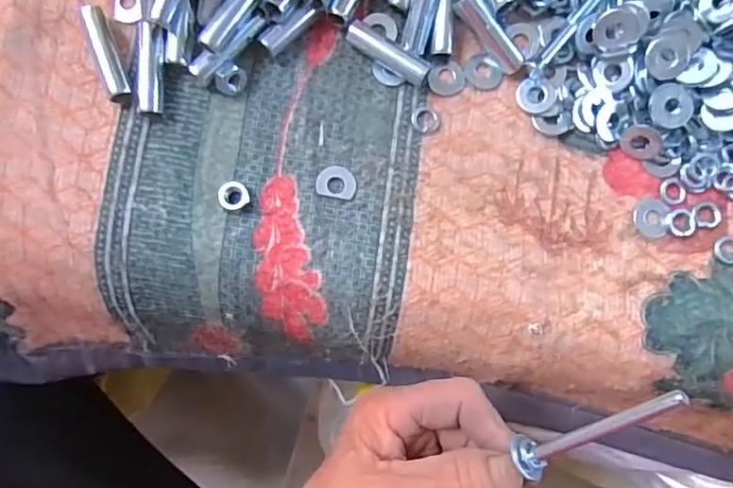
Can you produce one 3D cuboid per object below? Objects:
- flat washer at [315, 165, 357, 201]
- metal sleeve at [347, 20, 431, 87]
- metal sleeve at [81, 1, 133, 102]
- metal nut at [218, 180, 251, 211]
[{"bbox_3d":[-0.014,-0.029,0.261,0.018,0.004,0.015,10,87,-1],"label":"flat washer"},{"bbox_3d":[0.010,-0.089,0.266,0.043,0.009,0.012,31,86,0],"label":"metal sleeve"},{"bbox_3d":[-0.116,-0.086,0.253,0.008,0.009,0.043,-17,87,-3],"label":"metal sleeve"},{"bbox_3d":[-0.061,-0.022,0.256,0.013,0.006,0.013,-21,88,-3],"label":"metal nut"}]

